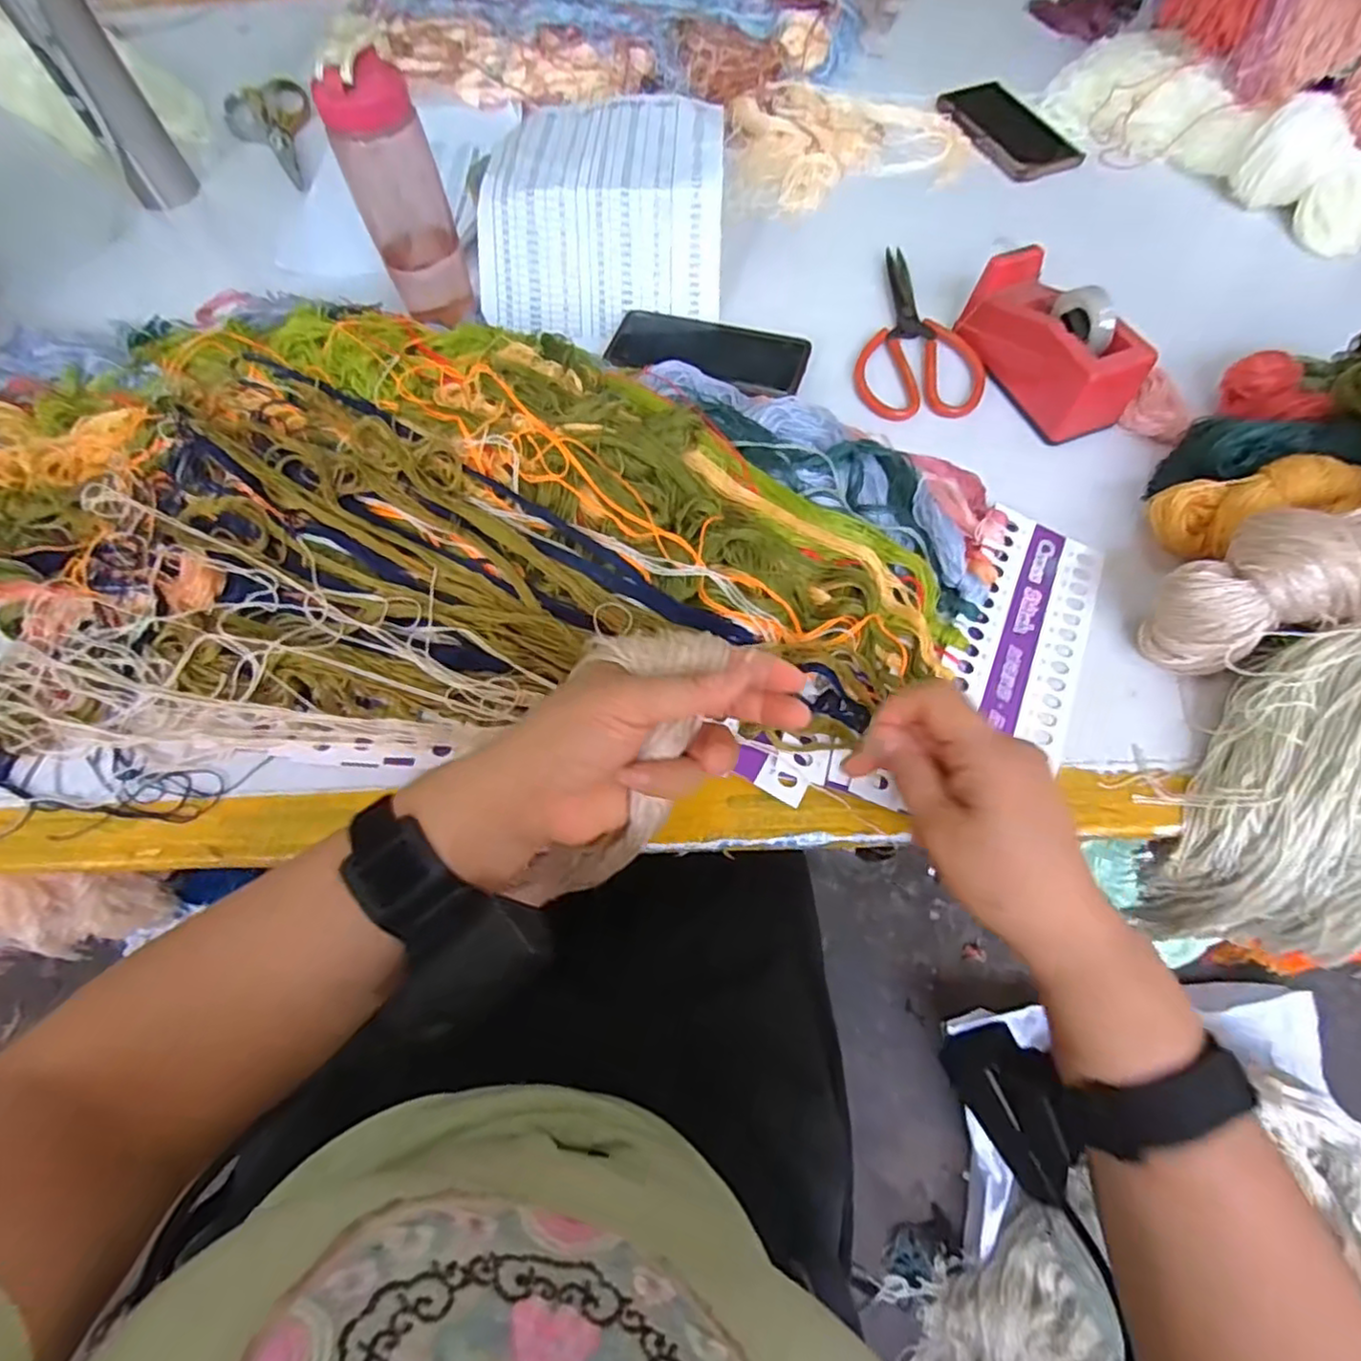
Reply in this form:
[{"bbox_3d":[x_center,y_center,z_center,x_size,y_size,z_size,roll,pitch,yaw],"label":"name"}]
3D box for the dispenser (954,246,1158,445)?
[{"bbox_3d":[0.283,-0.262,0.524,0.061,0.067,0.150,-22,65,-8],"label":"dispenser"}]

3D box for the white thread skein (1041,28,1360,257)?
[{"bbox_3d":[0.513,-0.534,0.648,0.104,0.061,0.353,-35,68,-13],"label":"white thread skein"}]

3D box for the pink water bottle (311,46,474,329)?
[{"bbox_3d":[-0.220,-0.381,0.539,0.064,0.176,0.058,-21,65,-7],"label":"pink water bottle"}]

